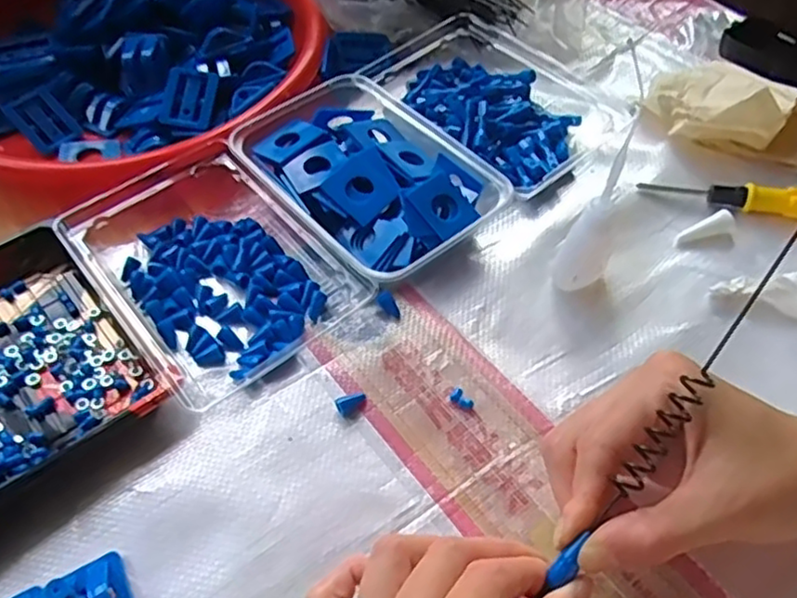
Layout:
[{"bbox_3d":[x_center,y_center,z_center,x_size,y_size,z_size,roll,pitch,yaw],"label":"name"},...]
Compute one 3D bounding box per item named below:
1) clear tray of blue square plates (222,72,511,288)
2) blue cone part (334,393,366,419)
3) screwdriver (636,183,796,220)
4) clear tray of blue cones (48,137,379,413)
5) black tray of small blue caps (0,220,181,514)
[{"bbox_3d":[-0.021,-0.078,0.432,0.115,0.037,0.161,-35,59,-22],"label":"clear tray of blue square plates"},{"bbox_3d":[-0.025,0.055,0.356,0.016,0.004,0.012,-31,58,-19],"label":"blue cone part"},{"bbox_3d":[0.230,-0.065,0.424,0.140,0.016,0.017,9,54,9],"label":"screwdriver"},{"bbox_3d":[-0.116,-0.024,0.399,0.116,0.033,0.163,-36,60,-22],"label":"clear tray of blue cones"},{"bbox_3d":[-0.210,0.027,0.367,0.105,0.026,0.159,-38,60,-23],"label":"black tray of small blue caps"}]

